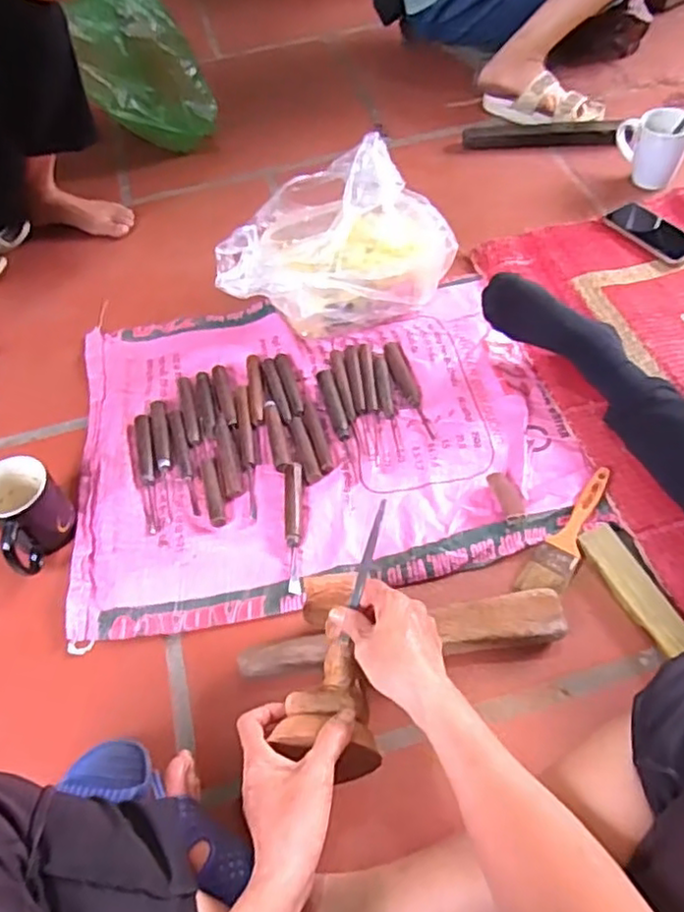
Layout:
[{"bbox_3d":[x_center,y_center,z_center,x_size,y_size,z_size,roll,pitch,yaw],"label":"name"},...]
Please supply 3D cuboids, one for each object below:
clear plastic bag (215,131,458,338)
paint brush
[{"bbox_3d":[-0.031,-0.299,0.941,0.308,0.173,0.227,-33,58,-17],"label":"clear plastic bag"},{"bbox_3d":[0.262,0.089,0.742,0.043,0.022,0.179,33,64,25],"label":"paint brush"}]

